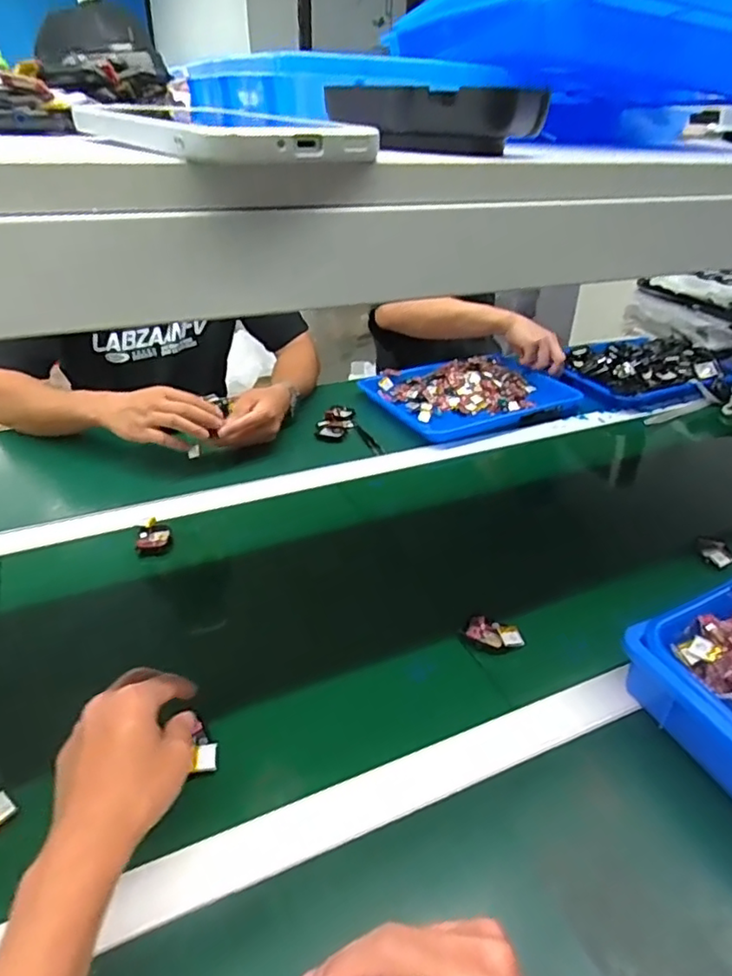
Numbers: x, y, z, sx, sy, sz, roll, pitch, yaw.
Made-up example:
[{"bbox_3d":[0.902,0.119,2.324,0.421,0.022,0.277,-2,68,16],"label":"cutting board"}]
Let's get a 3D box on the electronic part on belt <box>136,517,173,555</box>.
[{"bbox_3d":[-0.246,0.055,0.699,0.038,0.018,0.047,-10,32,-12],"label":"electronic part on belt"}]

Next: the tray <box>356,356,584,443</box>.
[{"bbox_3d":[0.188,-0.163,1.049,0.349,0.051,0.232,-14,33,-18],"label":"tray"}]

